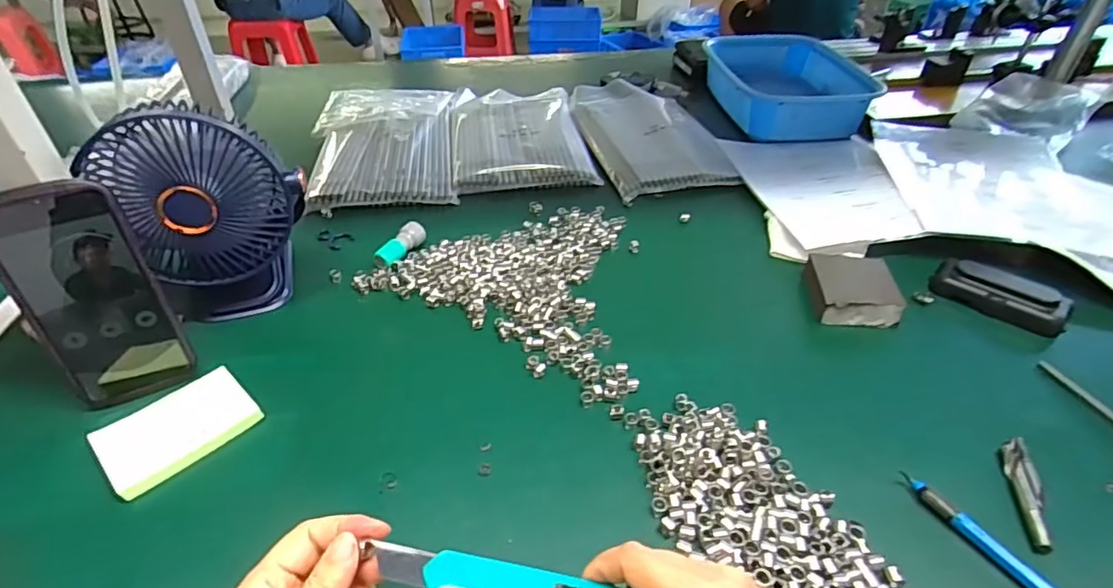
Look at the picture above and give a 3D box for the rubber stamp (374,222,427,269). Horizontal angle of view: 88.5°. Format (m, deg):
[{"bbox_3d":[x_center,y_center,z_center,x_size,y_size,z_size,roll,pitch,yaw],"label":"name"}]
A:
[{"bbox_3d":[-0.162,-0.051,0.591,0.020,0.024,0.063,20,43,25],"label":"rubber stamp"}]

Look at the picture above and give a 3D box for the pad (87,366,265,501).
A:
[{"bbox_3d":[-0.273,0.098,0.414,0.069,0.014,0.095,28,46,31],"label":"pad"}]

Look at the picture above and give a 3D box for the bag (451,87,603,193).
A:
[{"bbox_3d":[-0.057,-0.235,0.829,0.181,0.029,0.319,-5,38,-6],"label":"bag"}]

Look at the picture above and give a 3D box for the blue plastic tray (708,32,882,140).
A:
[{"bbox_3d":[0.360,-0.342,0.917,0.217,0.066,0.333,-4,38,-4],"label":"blue plastic tray"}]

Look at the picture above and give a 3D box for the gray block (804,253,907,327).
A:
[{"bbox_3d":[0.275,-0.008,0.538,0.070,0.025,0.093,6,38,9],"label":"gray block"}]

